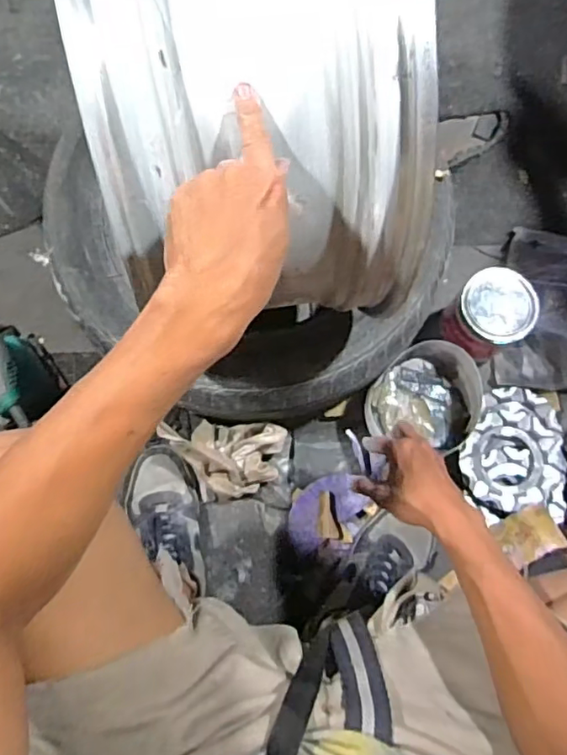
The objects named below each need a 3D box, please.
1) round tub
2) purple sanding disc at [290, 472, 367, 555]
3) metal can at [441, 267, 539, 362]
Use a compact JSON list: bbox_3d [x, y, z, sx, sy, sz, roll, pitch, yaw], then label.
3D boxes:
[{"bbox_3d":[0.204,0.022,0.815,0.152,0.052,0.145,0,80,-1],"label":"round tub"},{"bbox_3d":[0.062,0.197,0.815,0.109,0.026,0.103,-10,80,-2],"label":"purple sanding disc"},{"bbox_3d":[0.290,-0.086,0.822,0.097,0.131,0.099,0,80,-1],"label":"metal can"}]

